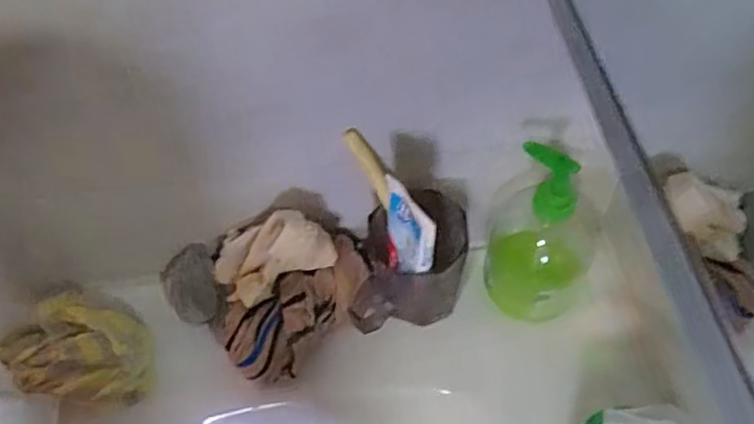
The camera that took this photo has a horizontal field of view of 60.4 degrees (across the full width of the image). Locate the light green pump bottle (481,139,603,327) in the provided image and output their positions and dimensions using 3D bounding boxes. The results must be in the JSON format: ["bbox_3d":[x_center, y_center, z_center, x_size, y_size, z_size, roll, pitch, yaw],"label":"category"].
[{"bbox_3d":[0.128,0.019,0.507,0.076,0.169,0.082,-2,51,3],"label":"light green pump bottle"}]

